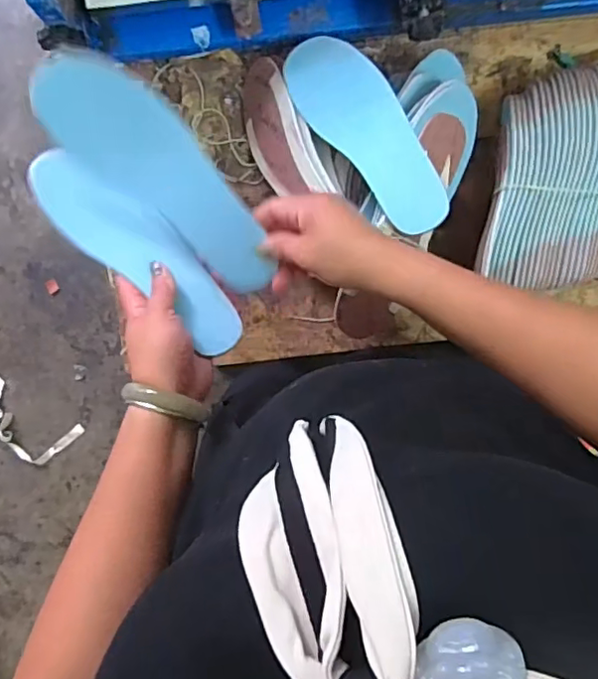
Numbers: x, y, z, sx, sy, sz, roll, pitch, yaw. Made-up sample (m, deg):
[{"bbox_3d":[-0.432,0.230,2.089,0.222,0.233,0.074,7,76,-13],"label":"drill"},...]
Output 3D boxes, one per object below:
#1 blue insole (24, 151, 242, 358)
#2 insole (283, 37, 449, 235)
[{"bbox_3d":[-0.137,-0.077,0.509,0.220,0.023,0.064,41,94,-6],"label":"blue insole"},{"bbox_3d":[0.068,-0.206,0.569,0.078,0.007,0.230,-37,76,14],"label":"insole"}]

